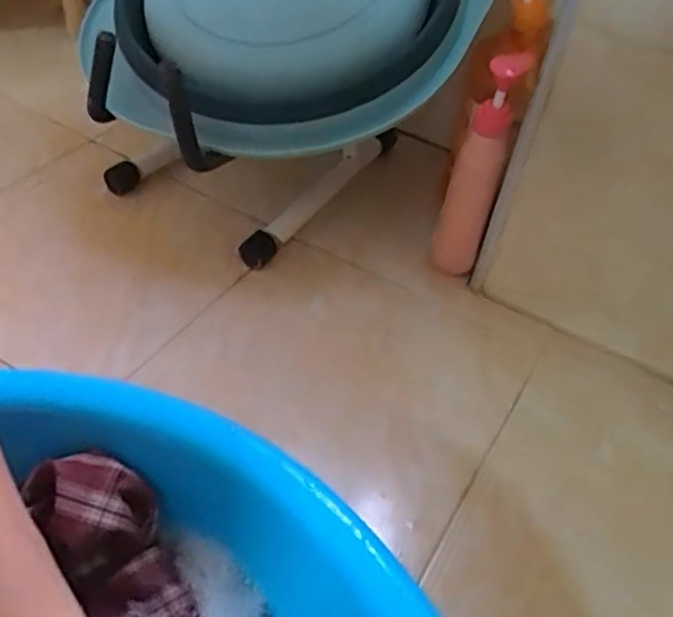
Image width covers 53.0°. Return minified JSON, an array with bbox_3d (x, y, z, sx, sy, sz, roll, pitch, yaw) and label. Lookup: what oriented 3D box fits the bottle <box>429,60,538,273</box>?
[{"bbox_3d":[0.133,-0.130,0.658,0.044,0.229,0.046,12,46,3],"label":"bottle"}]

